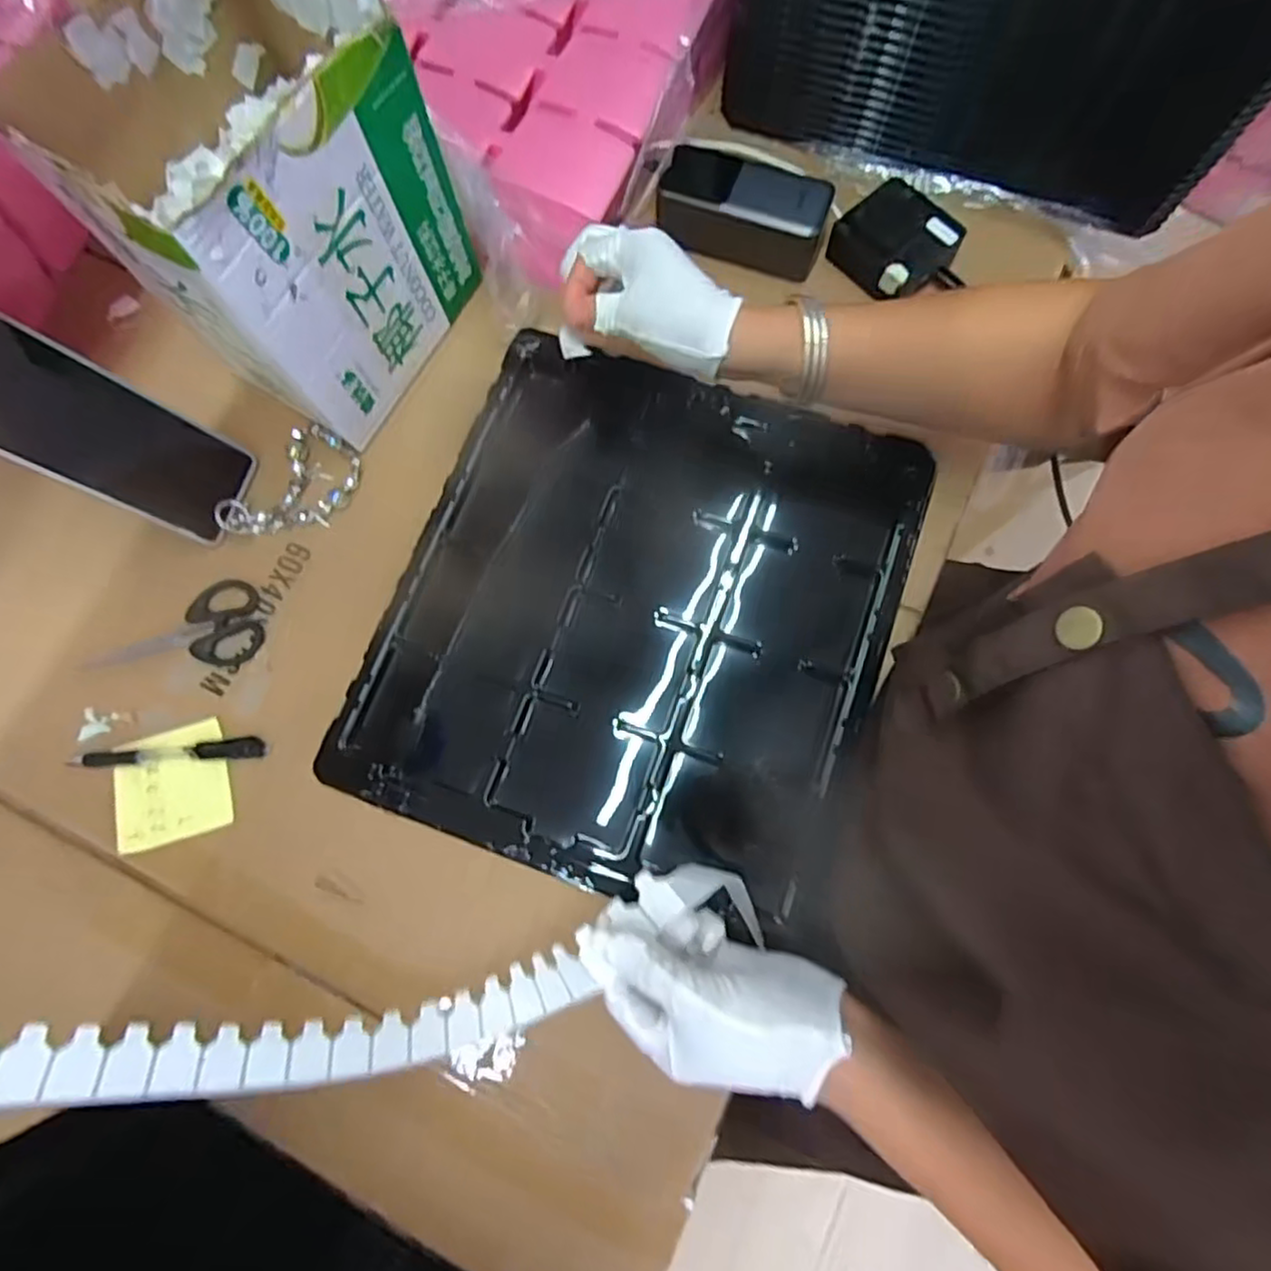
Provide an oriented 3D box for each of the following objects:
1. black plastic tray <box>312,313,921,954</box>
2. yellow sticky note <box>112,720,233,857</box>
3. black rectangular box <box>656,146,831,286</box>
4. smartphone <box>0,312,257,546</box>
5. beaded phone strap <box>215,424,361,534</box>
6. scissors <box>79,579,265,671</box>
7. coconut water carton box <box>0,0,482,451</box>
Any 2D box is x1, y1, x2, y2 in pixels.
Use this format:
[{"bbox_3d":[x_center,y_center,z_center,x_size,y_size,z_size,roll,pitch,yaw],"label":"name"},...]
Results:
[{"bbox_3d":[0.002,-0.019,0.483,0.325,0.019,0.367,20,77,6],"label":"black plastic tray"},{"bbox_3d":[-0.321,0.103,0.469,0.079,0.006,0.074,-15,76,-2],"label":"yellow sticky note"},{"bbox_3d":[0.087,-0.339,0.542,0.131,0.055,0.058,14,76,5],"label":"black rectangular box"},{"bbox_3d":[-0.350,-0.133,0.455,0.012,0.163,0.080,4,72,40],"label":"smartphone"},{"bbox_3d":[-0.257,-0.110,0.514,0.070,0.015,0.101,33,79,9],"label":"beaded phone strap"},{"bbox_3d":[-0.340,0.002,0.497,0.135,0.016,0.060,-14,76,-2],"label":"scissors"},{"bbox_3d":[-0.234,-0.281,0.456,0.159,0.202,0.185,31,78,9],"label":"coconut water carton box"}]

